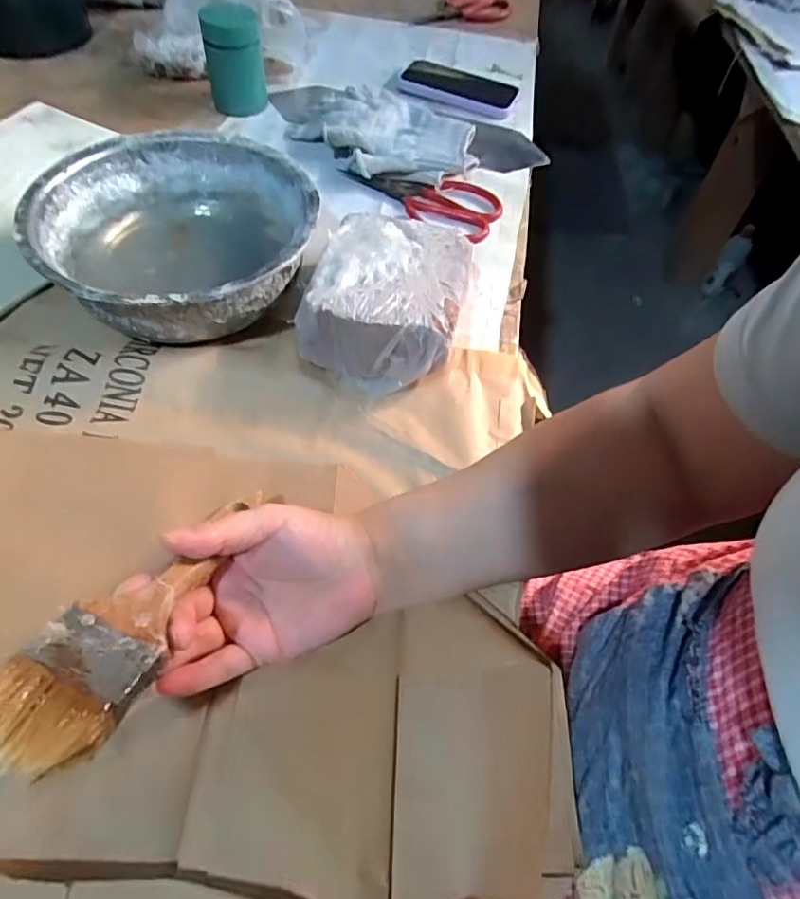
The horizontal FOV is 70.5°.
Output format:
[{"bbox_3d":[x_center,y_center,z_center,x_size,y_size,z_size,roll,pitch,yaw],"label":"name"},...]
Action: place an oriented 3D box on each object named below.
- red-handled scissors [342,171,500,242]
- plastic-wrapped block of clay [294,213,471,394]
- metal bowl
[{"bbox_3d":[0.032,-0.276,0.599,0.167,0.012,0.088,32,59,15],"label":"red-handled scissors"},{"bbox_3d":[-0.007,-0.125,0.461,0.116,0.062,0.145,17,57,6],"label":"plastic-wrapped block of clay"},{"bbox_3d":[-0.177,-0.168,0.467,0.207,0.075,0.216,-5,57,-9],"label":"metal bowl"}]

